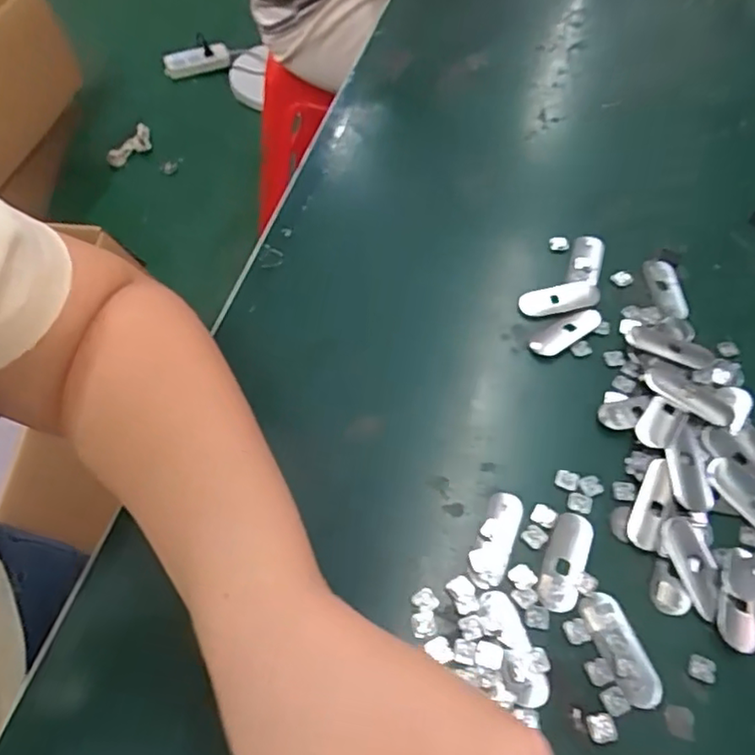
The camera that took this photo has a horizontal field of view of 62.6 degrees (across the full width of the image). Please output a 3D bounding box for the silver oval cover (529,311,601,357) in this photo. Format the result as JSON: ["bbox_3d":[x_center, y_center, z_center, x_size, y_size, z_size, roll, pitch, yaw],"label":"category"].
[{"bbox_3d":[0.116,-0.028,0.381,0.049,0.004,0.018,-32,64,-20],"label":"silver oval cover"}]

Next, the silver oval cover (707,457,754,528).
[{"bbox_3d":[0.196,0.062,0.323,0.021,0.005,0.051,-36,65,-22],"label":"silver oval cover"}]

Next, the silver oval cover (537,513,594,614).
[{"bbox_3d":[0.093,0.090,0.306,0.019,0.004,0.050,21,60,12],"label":"silver oval cover"}]

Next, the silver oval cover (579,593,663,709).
[{"bbox_3d":[0.112,0.124,0.286,0.020,0.004,0.050,-18,60,-12],"label":"silver oval cover"}]

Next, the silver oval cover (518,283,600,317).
[{"bbox_3d":[0.117,-0.050,0.398,0.052,0.004,0.019,-9,58,-7],"label":"silver oval cover"}]

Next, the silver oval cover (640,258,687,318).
[{"bbox_3d":[0.191,-0.059,0.408,0.020,0.004,0.050,-7,58,-6],"label":"silver oval cover"}]

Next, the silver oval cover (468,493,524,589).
[{"bbox_3d":[0.060,0.081,0.311,0.017,0.004,0.050,21,59,11],"label":"silver oval cover"}]

